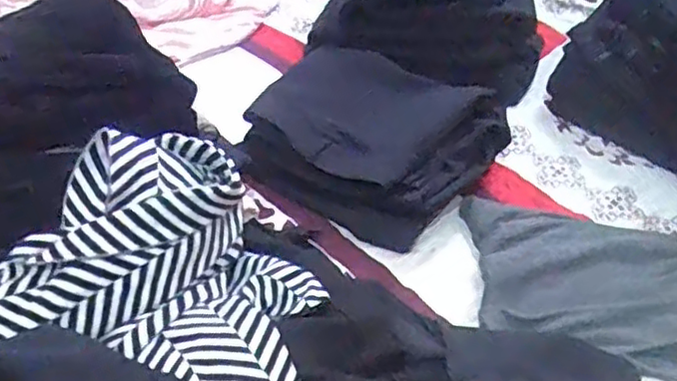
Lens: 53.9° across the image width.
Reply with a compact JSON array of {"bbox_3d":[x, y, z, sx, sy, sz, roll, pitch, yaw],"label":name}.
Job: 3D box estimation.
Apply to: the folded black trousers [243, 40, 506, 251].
[{"bbox_3d":[0.038,-0.069,0.843,0.273,0.090,0.243,26,44,24],"label":"folded black trousers"}]

